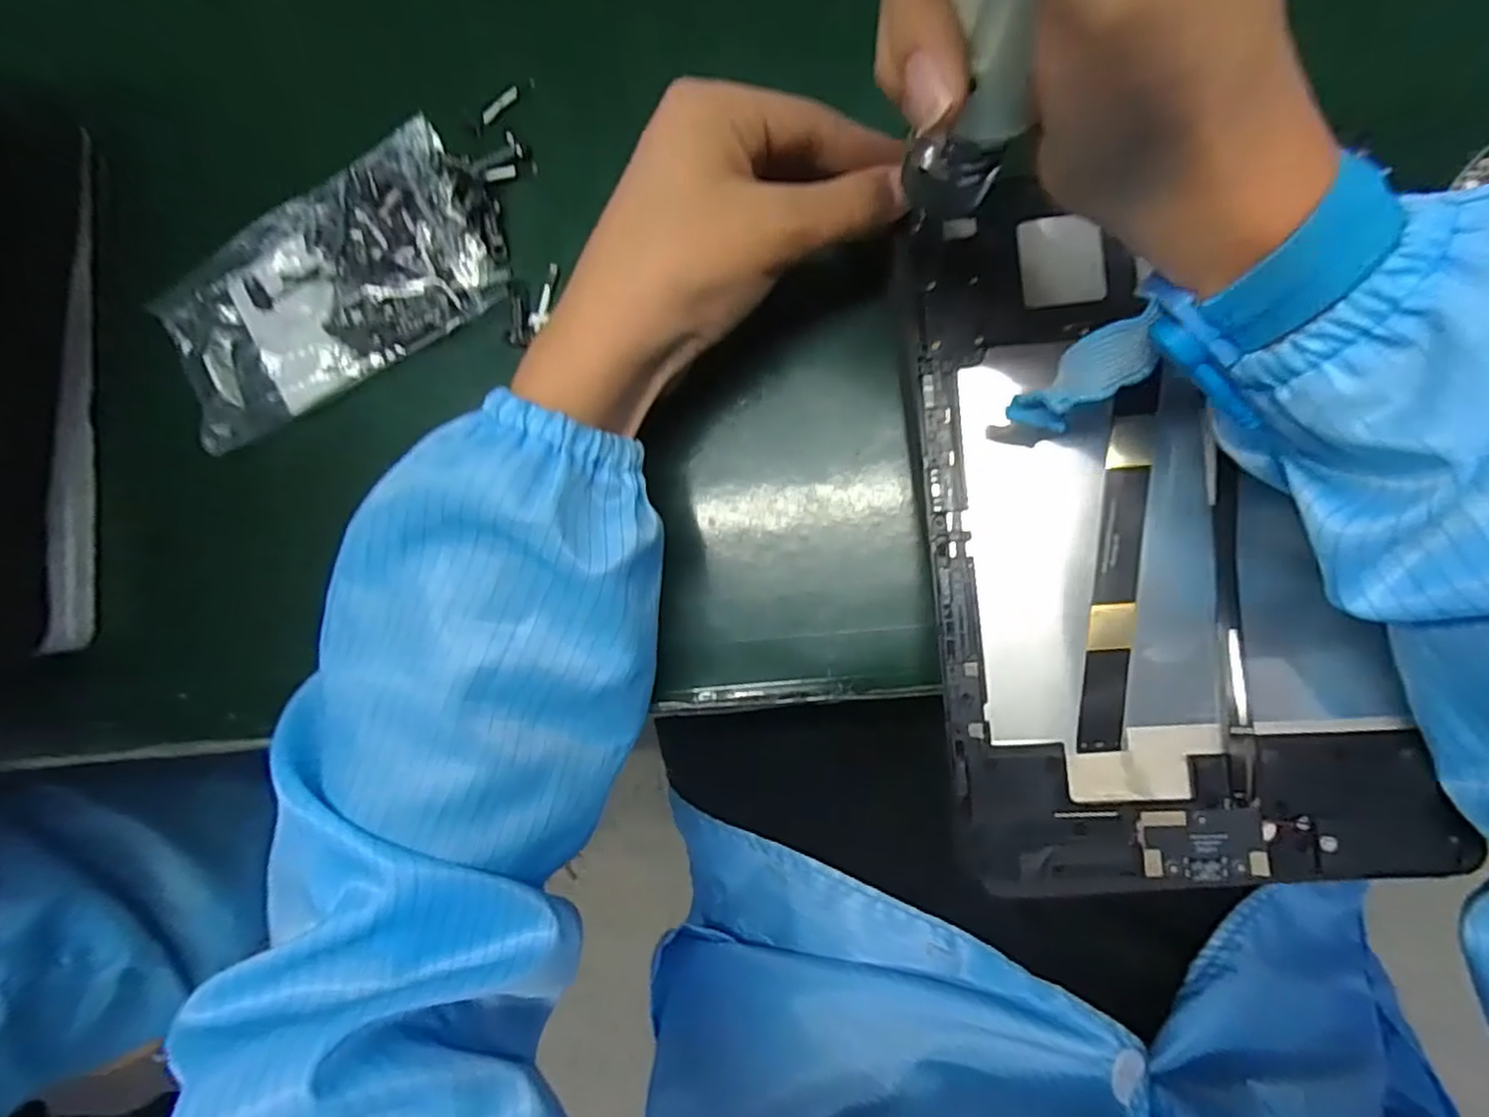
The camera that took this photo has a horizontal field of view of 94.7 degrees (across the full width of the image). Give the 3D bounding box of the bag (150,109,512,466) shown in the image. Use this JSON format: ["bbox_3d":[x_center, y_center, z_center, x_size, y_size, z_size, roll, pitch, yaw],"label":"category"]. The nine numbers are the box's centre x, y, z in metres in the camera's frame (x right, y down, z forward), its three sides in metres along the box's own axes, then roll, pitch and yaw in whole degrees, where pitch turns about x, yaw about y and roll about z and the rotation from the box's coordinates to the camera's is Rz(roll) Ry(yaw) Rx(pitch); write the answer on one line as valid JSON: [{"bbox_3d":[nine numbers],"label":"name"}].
[{"bbox_3d":[-0.179,-0.118,0.295,0.151,0.015,0.093,-28,83,5],"label":"bag"}]

